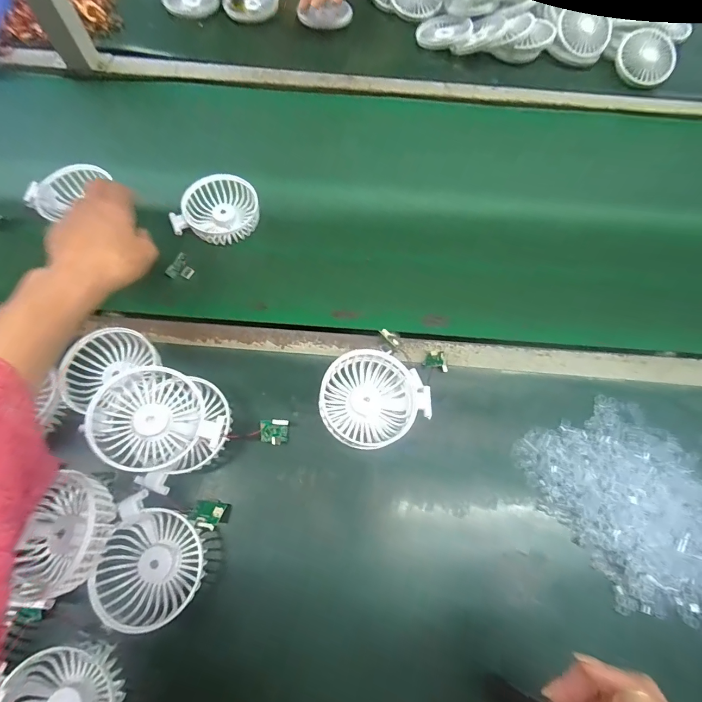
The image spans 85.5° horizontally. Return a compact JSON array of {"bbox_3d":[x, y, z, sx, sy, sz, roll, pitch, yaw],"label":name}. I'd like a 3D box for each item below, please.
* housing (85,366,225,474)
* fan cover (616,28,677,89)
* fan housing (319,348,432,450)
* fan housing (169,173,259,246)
[{"bbox_3d":[-0.177,0.063,0.341,0.098,0.025,0.088,50,60,-8],"label":"housing"},{"bbox_3d":[0.463,-0.462,0.596,0.086,0.018,0.078,34,104,0],"label":"fan cover"},{"bbox_3d":[0.023,0.051,0.367,0.103,0.048,0.092,18,69,4],"label":"fan housing"},{"bbox_3d":[-0.166,-0.177,0.474,0.098,0.029,0.082,-5,69,-5],"label":"fan housing"}]

